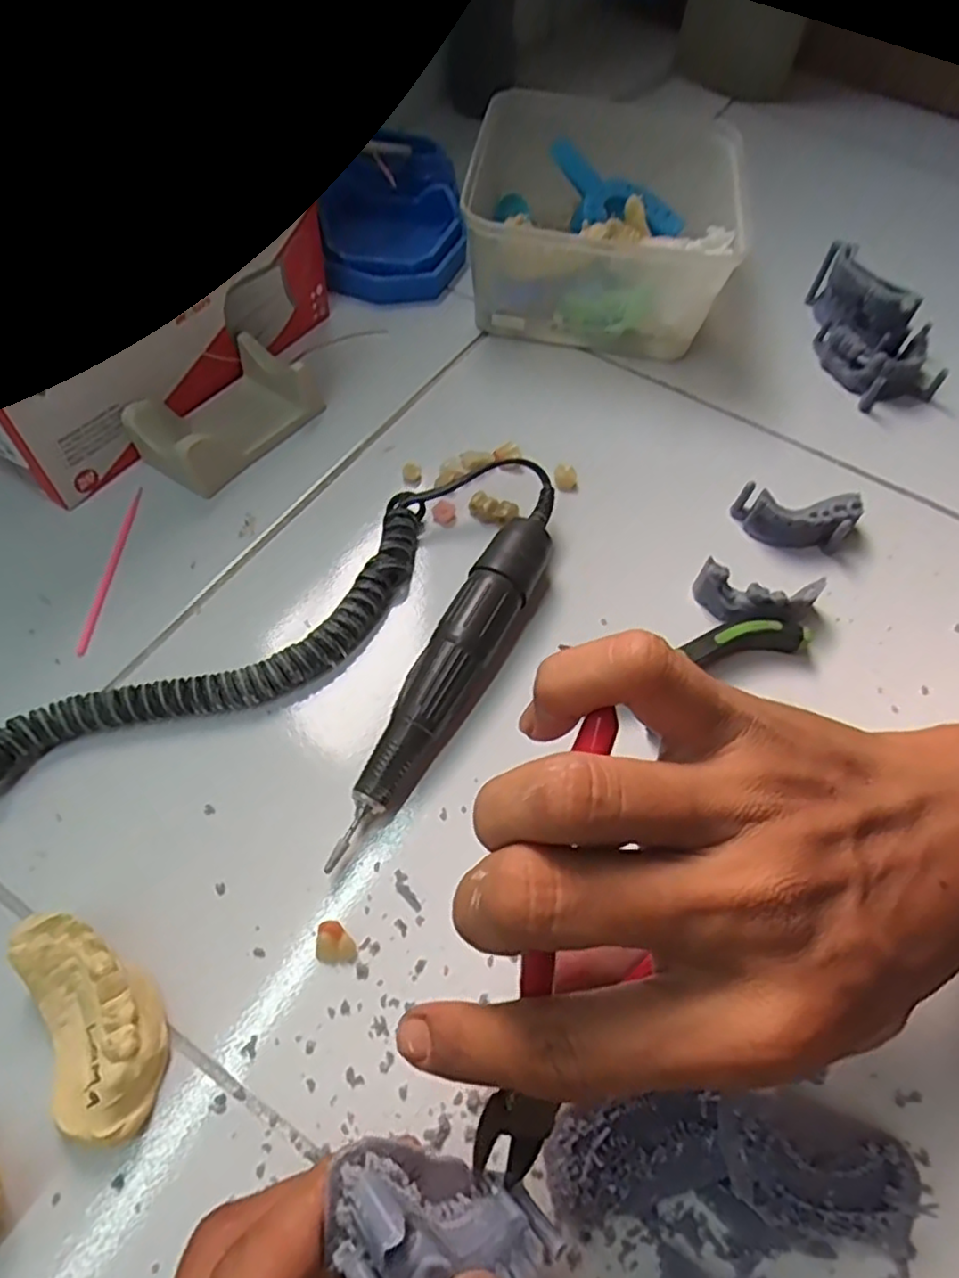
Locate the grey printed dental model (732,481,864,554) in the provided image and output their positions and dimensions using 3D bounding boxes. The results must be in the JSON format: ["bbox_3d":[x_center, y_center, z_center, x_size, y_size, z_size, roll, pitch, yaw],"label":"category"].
[{"bbox_3d":[0.160,-0.061,0.346,0.058,0.025,0.023,6,59,-1],"label":"grey printed dental model"}]

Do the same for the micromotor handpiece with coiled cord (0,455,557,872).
[{"bbox_3d":[-0.093,0.030,0.274,0.336,0.032,0.128,-28,66,-19],"label":"micromotor handpiece with coiled cord"}]

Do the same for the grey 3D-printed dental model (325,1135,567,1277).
[{"bbox_3d":[-0.009,0.145,0.171,0.064,0.023,0.027,36,53,-33],"label":"grey 3D-printed dental model"}]

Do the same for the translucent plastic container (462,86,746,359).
[{"bbox_3d":[0.076,-0.268,0.444,0.155,0.079,0.169,8,59,0],"label":"translucent plastic container"}]

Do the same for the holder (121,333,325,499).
[{"bbox_3d":[-0.129,-0.115,0.354,0.046,0.034,0.091,35,63,15],"label":"holder"}]

